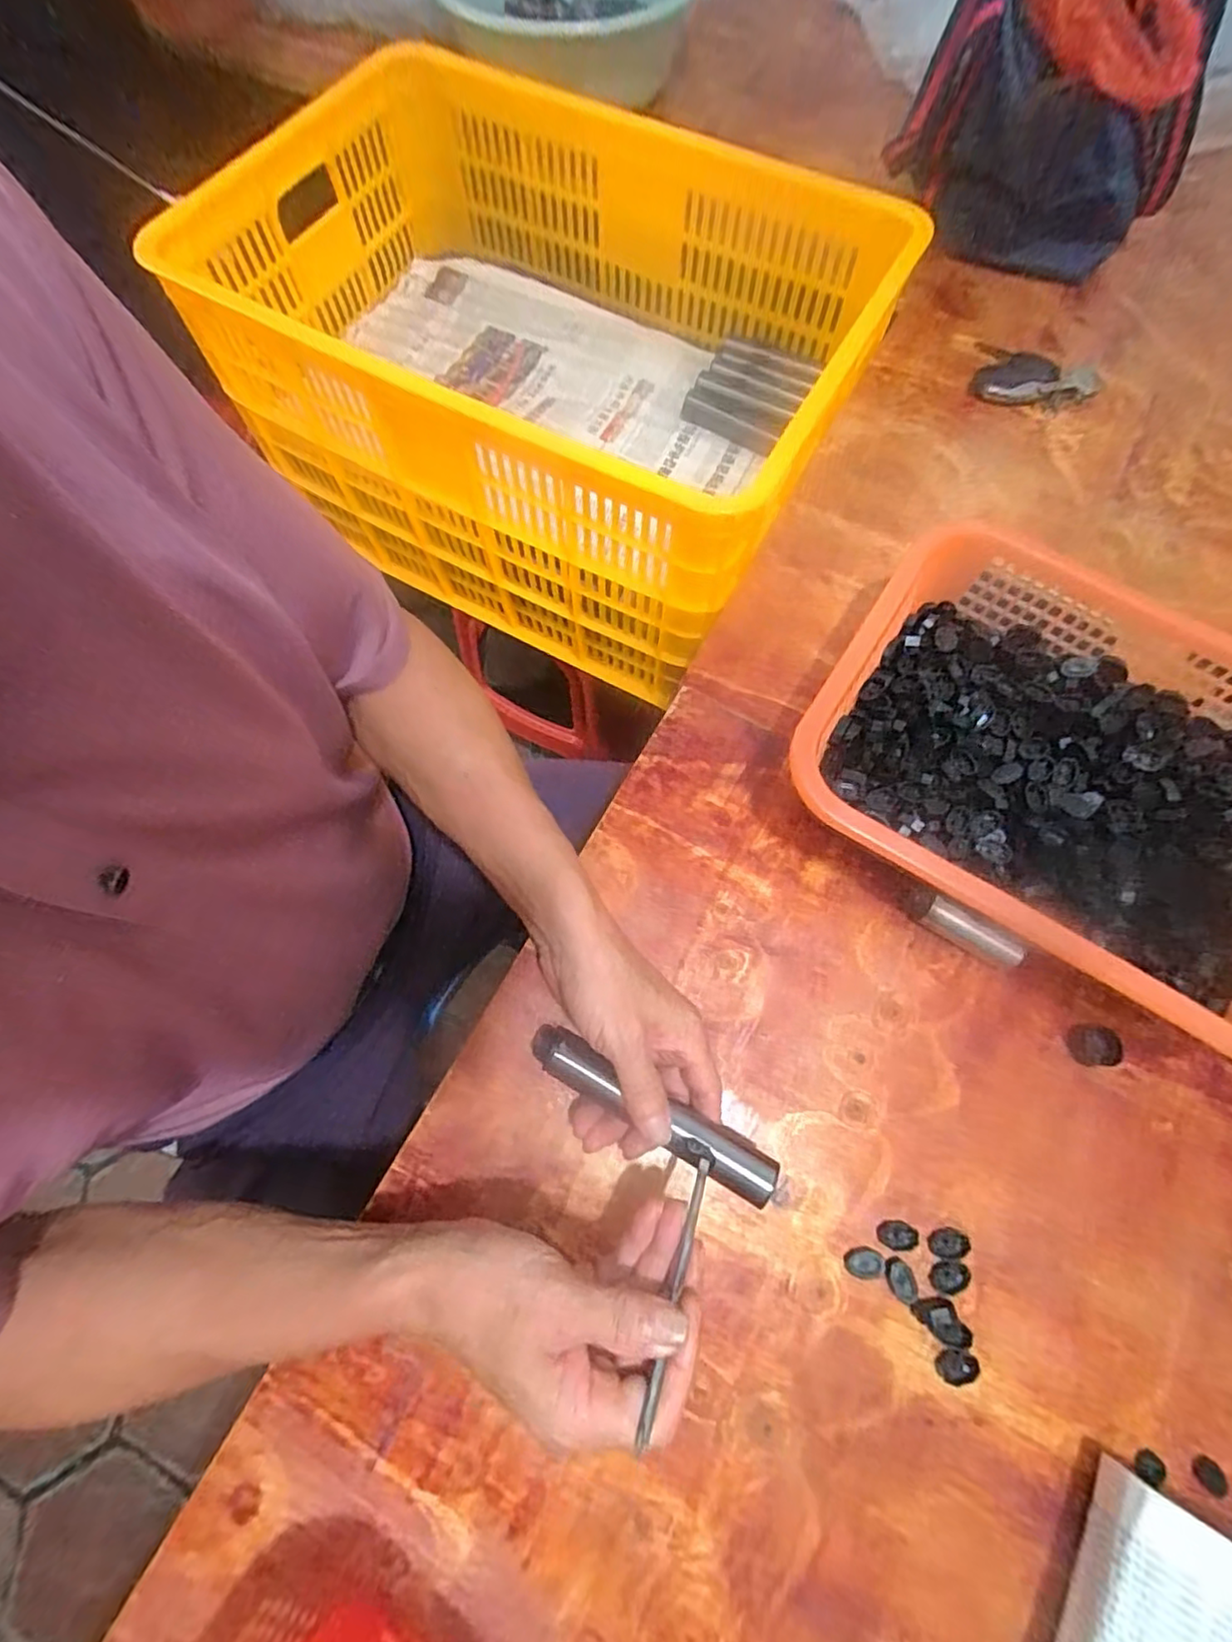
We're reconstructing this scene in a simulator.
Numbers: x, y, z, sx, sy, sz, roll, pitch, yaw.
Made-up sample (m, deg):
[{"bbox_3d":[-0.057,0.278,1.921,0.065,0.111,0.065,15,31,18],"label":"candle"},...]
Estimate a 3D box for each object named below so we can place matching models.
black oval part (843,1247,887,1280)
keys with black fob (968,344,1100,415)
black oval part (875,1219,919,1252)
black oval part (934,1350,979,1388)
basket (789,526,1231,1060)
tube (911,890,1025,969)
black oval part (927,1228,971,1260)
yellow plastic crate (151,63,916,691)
[{"bbox_3d":[0.148,0.262,0.364,0.022,0.006,0.016,-7,74,-2],"label":"black oval part"},{"bbox_3d":[0.394,-0.412,0.578,0.111,0.016,0.071,14,74,4],"label":"keys with black fob"},{"bbox_3d":[0.169,0.249,0.369,0.023,0.007,0.015,5,73,1],"label":"black oval part"},{"bbox_3d":[0.194,0.311,0.350,0.023,0.005,0.017,5,73,1],"label":"black oval part"},{"bbox_3d":[0.304,-0.024,0.417,0.336,0.091,0.254,32,76,9],"label":"basket"},{"bbox_3d":[0.239,0.074,0.420,0.075,0.024,0.019,29,75,8],"label":"tube"},{"bbox_3d":[0.199,0.253,0.368,0.023,0.005,0.015,-6,73,-2],"label":"black oval part"},{"bbox_3d":[-0.076,-0.482,0.687,0.613,0.314,0.428,29,74,9],"label":"yellow plastic crate"}]

